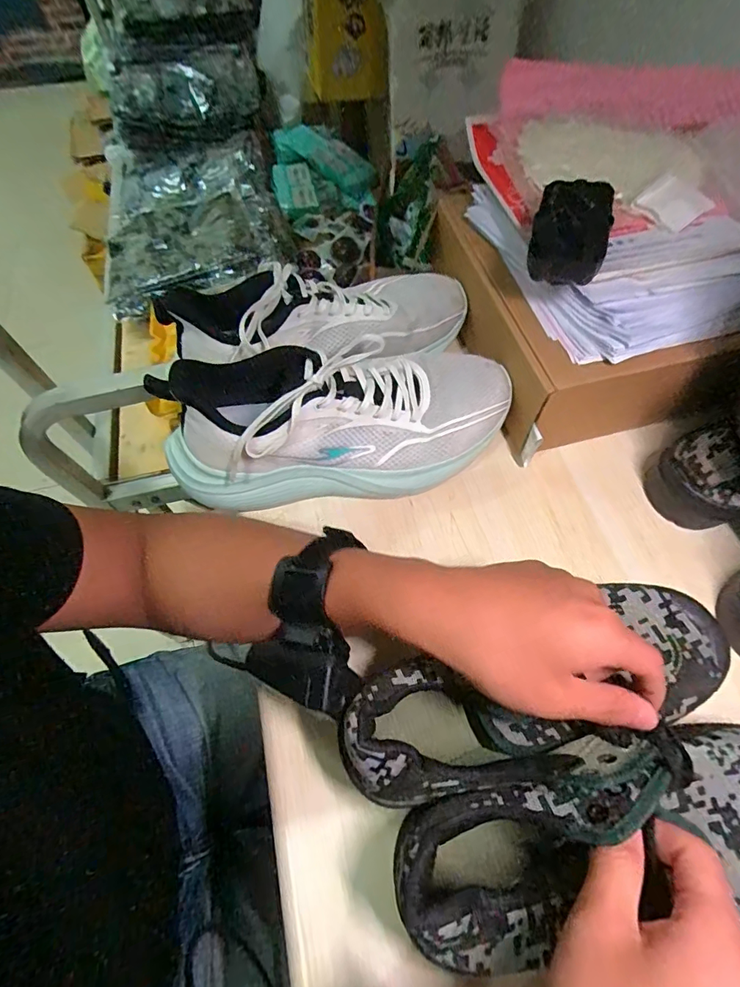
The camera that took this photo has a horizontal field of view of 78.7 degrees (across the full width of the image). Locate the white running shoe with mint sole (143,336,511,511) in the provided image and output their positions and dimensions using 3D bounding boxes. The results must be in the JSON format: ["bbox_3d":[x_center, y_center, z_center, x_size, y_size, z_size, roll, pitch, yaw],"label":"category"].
[{"bbox_3d":[-0.023,-0.059,0.361,0.273,0.119,0.095,-8,61,-3],"label":"white running shoe with mint sole"}]

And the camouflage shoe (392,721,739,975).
[{"bbox_3d":[0.135,0.180,0.236,0.245,0.078,0.085,-5,61,-9],"label":"camouflage shoe"}]

